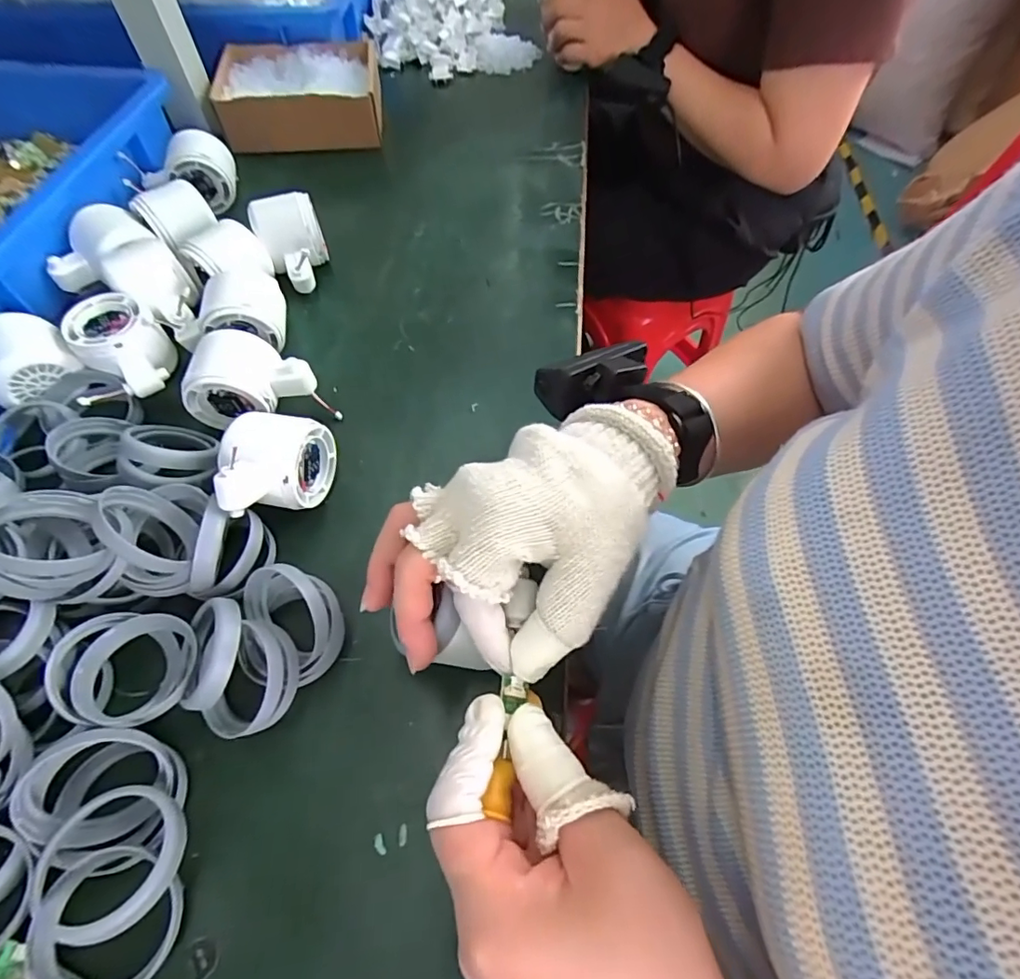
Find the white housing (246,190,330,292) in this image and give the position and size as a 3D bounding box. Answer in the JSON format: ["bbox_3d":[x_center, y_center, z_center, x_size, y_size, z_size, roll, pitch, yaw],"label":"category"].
[{"bbox_3d":[-0.186,-0.207,0.459,0.053,0.058,0.071,-20,61,-12],"label":"white housing"}]

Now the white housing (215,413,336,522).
[{"bbox_3d":[-0.150,-0.012,0.338,0.052,0.058,0.073,4,59,2],"label":"white housing"}]

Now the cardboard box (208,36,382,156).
[{"bbox_3d":[-0.230,-0.437,0.588,0.159,0.052,0.138,-6,59,-4],"label":"cardboard box"}]

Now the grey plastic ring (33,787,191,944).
[{"bbox_3d":[-0.185,0.173,0.246,0.059,0.019,0.059,15,39,-12],"label":"grey plastic ring"}]

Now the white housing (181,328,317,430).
[{"bbox_3d":[-0.181,-0.079,0.380,0.081,0.052,0.056,0,59,-1],"label":"white housing"}]

